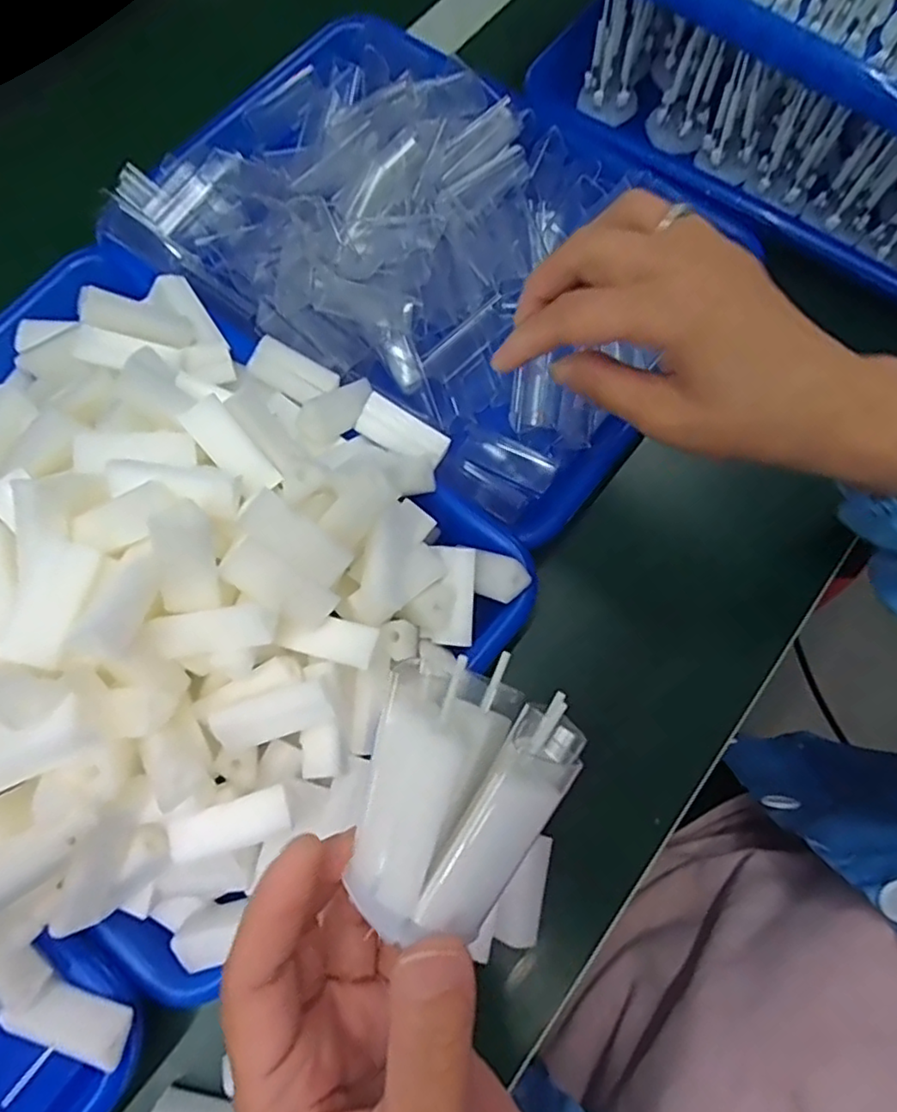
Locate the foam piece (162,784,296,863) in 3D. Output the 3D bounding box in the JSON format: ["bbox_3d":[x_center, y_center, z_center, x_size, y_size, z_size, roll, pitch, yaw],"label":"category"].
[{"bbox_3d":[-0.082,0.102,0.239,0.044,0.008,0.016,-19,72,-5],"label":"foam piece"}]

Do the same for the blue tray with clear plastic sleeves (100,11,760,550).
[{"bbox_3d":[-0.009,-0.187,0.368,0.330,0.051,0.231,36,76,12],"label":"blue tray with clear plastic sleeves"}]

